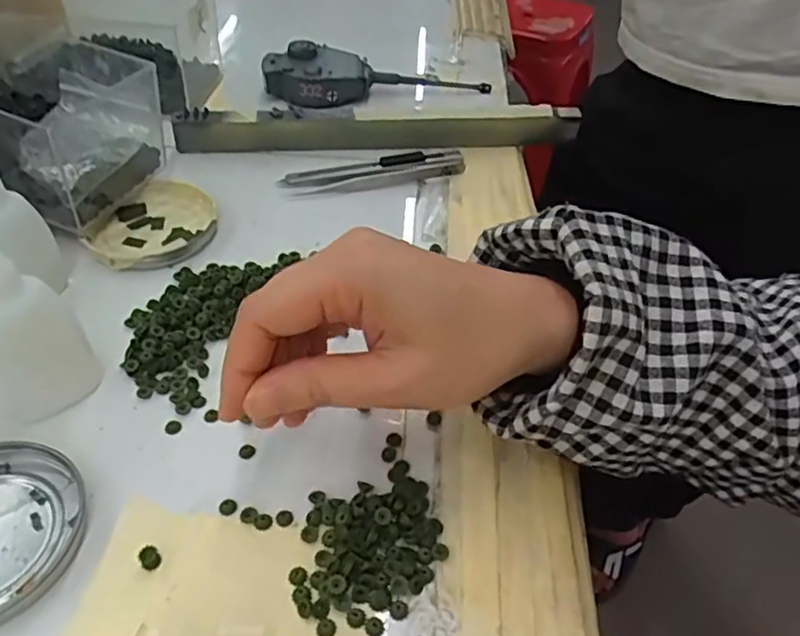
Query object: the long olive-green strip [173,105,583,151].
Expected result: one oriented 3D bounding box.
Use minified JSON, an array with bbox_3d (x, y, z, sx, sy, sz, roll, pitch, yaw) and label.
[{"bbox_3d":[-0.014,-0.139,0.478,0.291,0.028,0.011,-2,45,-6],"label":"long olive-green strip"}]

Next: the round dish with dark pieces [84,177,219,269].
[{"bbox_3d":[-0.155,-0.058,0.405,0.075,0.010,0.074,2,45,-2],"label":"round dish with dark pieces"}]

